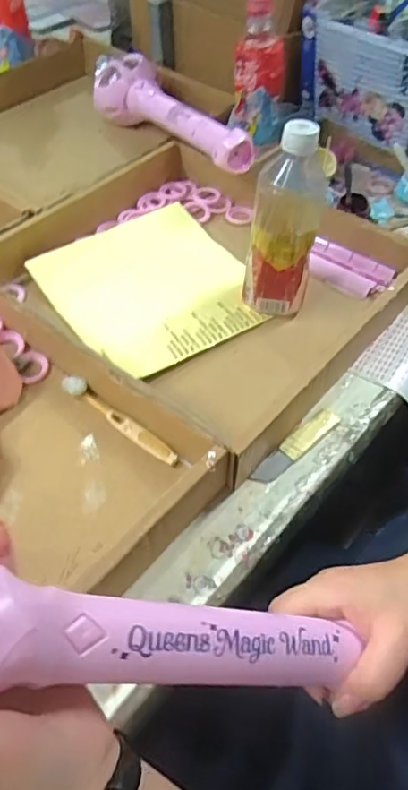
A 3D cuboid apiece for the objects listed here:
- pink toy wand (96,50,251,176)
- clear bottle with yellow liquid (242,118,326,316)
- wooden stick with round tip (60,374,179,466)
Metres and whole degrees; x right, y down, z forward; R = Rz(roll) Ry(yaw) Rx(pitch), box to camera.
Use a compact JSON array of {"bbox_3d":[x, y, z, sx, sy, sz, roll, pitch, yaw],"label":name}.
[{"bbox_3d":[-0.054,-0.388,0.786,0.075,0.096,0.364,-30,57,-23],"label":"pink toy wand"},{"bbox_3d":[0.077,-0.160,0.544,0.061,0.183,0.051,7,51,5],"label":"clear bottle with yellow liquid"},{"bbox_3d":[-0.078,0.022,0.509,0.141,0.012,0.015,33,58,23],"label":"wooden stick with round tip"}]

